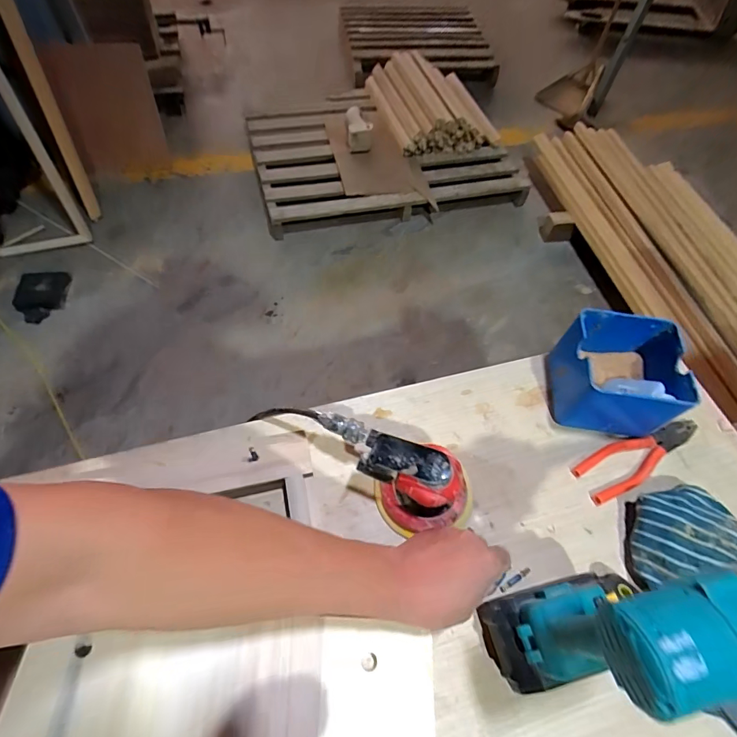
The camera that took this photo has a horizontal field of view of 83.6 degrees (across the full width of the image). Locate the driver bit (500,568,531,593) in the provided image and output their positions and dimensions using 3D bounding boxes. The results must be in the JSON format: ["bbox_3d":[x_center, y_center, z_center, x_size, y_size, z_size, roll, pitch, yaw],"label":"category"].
[{"bbox_3d":[0.161,0.232,0.453,0.040,0.004,0.007,-32,64,-9],"label":"driver bit"}]

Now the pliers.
[{"bbox_3d":[0.354,0.113,0.534,0.192,0.012,0.056,-19,61,-15],"label":"pliers"}]

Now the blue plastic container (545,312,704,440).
[{"bbox_3d":[0.320,0.009,0.543,0.128,0.104,0.123,9,58,3],"label":"blue plastic container"}]

